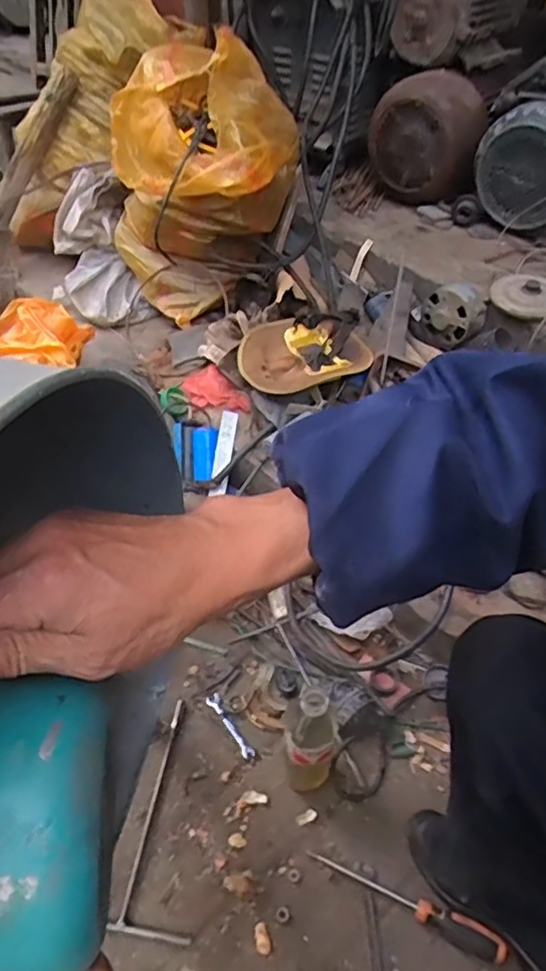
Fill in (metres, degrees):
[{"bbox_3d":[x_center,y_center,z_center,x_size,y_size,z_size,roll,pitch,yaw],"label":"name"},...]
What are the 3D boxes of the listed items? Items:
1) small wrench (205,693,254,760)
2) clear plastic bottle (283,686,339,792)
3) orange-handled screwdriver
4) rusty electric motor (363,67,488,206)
[{"bbox_3d":[-0.066,0.365,0.974,0.021,0.006,0.113,-25,50,-24],"label":"small wrench"},{"bbox_3d":[0.050,0.344,0.854,0.067,0.211,0.069,1,44,-1],"label":"clear plastic bottle"},{"bbox_3d":[0.165,0.516,0.796,0.247,0.034,0.030,21,47,19],"label":"orange-handled screwdriver"},{"bbox_3d":[0.344,-0.795,1.463,0.249,0.216,0.173,9,50,6],"label":"rusty electric motor"}]

